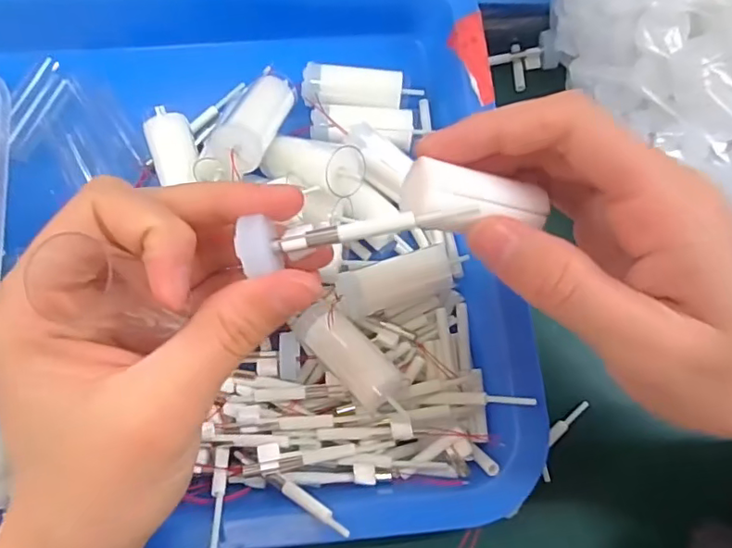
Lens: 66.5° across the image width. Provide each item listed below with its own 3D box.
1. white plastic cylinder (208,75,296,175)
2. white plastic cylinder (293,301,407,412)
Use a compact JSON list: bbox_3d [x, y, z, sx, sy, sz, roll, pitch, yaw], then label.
[{"bbox_3d":[-0.047,-0.067,0.240,0.019,0.019,0.058,16,50,7],"label":"white plastic cylinder"},{"bbox_3d":[-0.007,0.034,0.233,0.020,0.019,0.051,-41,73,-14],"label":"white plastic cylinder"}]

